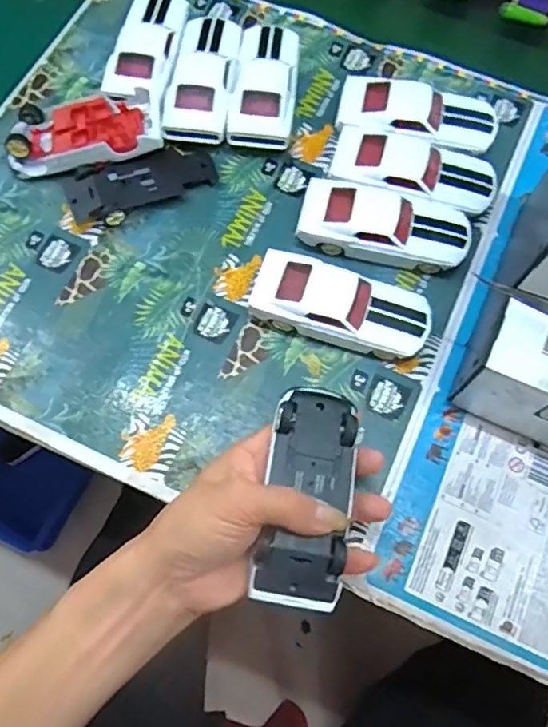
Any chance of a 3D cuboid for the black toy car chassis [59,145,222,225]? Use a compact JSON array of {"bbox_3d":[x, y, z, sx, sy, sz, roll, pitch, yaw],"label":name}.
[{"bbox_3d":[-0.108,-0.149,0.464,0.118,0.018,0.050,-24,71,-10],"label":"black toy car chassis"}]

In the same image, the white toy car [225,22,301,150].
[{"bbox_3d":[-0.007,-0.239,0.488,0.050,0.030,0.127,7,69,2],"label":"white toy car"}]

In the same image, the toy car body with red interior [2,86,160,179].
[{"bbox_3d":[-0.155,-0.189,0.469,0.122,0.031,0.059,-2,69,-2],"label":"toy car body with red interior"}]

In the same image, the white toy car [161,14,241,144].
[{"bbox_3d":[-0.058,-0.246,0.489,0.052,0.028,0.135,8,69,2],"label":"white toy car"}]

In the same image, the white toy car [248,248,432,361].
[{"bbox_3d":[0.050,-0.041,0.416,0.125,0.034,0.052,16,70,5],"label":"white toy car"}]

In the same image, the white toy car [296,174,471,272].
[{"bbox_3d":[0.085,-0.105,0.440,0.128,0.033,0.053,12,69,3],"label":"white toy car"}]

